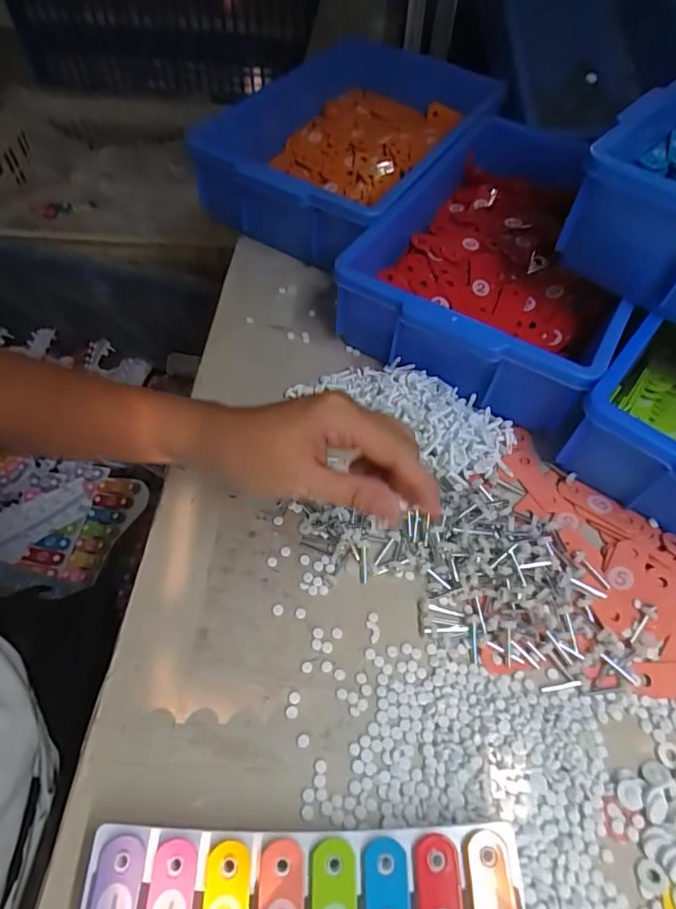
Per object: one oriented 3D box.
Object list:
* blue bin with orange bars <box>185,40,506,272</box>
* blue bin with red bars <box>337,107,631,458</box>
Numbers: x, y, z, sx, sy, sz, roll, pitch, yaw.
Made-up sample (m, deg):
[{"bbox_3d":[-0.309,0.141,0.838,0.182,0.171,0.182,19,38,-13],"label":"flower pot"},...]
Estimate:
[{"bbox_3d":[0.030,-0.372,0.619,0.220,0.106,0.371,28,60,15],"label":"blue bin with orange bars"},{"bbox_3d":[0.177,-0.208,0.538,0.234,0.091,0.355,26,59,14],"label":"blue bin with red bars"}]

